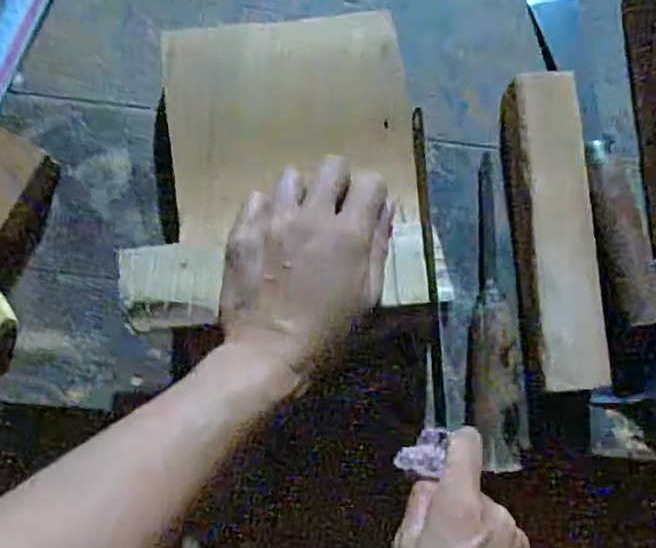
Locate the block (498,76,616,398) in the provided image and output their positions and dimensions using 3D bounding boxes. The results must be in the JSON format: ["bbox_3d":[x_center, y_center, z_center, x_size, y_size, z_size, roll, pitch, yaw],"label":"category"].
[{"bbox_3d":[0.157,-0.028,0.468,0.046,0.044,0.213,-5,82,-4],"label":"block"}]

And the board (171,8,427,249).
[{"bbox_3d":[-0.024,-0.098,0.442,0.160,0.022,0.139,-8,82,-5],"label":"board"}]

